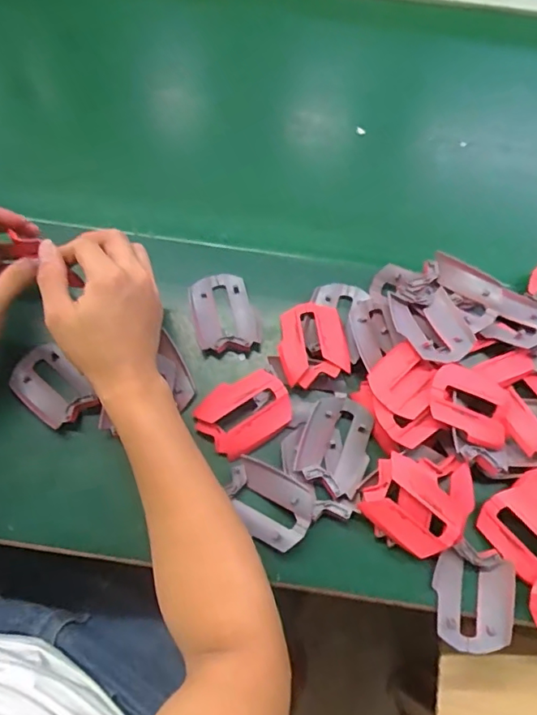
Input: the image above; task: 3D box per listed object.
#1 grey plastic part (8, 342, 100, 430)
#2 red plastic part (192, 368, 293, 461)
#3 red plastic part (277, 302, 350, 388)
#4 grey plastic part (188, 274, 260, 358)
[{"bbox_3d":[-0.193,0.028,0.481,0.079,0.024,0.051,40,73,14],"label":"grey plastic part"},{"bbox_3d":[-0.020,0.049,0.473,0.080,0.024,0.059,-32,72,-13],"label":"red plastic part"},{"bbox_3d":[0.039,-0.012,0.494,0.060,0.026,0.077,-11,68,-5],"label":"red plastic part"},{"bbox_3d":[-0.043,-0.040,0.510,0.058,0.029,0.077,-10,68,-5],"label":"grey plastic part"}]

